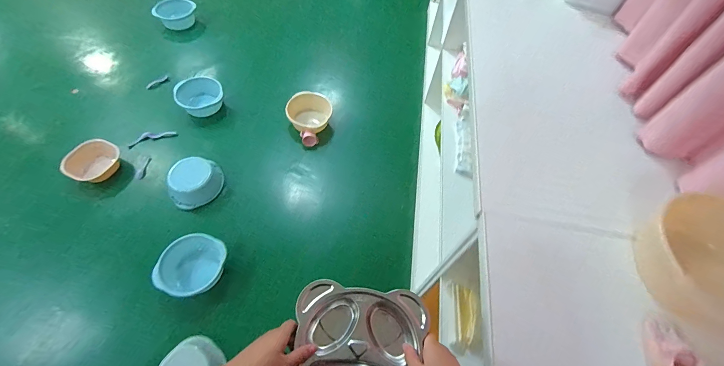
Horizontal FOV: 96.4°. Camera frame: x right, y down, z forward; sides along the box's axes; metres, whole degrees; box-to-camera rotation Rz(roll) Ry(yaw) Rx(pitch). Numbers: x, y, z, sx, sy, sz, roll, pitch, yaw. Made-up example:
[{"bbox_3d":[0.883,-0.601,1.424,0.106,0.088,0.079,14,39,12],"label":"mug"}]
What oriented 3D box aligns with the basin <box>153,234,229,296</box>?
[{"bbox_3d":[-0.773,0.379,1.502,0.267,0.134,0.297,17,58,6],"label":"basin"}]

